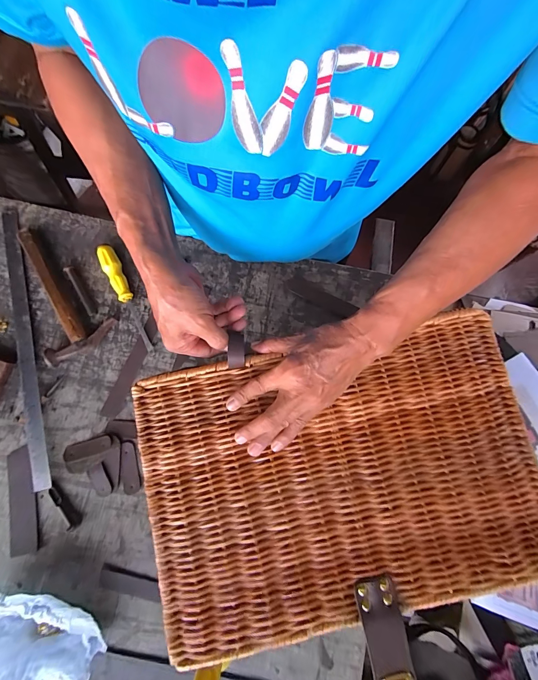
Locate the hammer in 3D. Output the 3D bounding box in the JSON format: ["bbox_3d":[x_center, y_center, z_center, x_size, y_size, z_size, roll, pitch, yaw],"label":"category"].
[{"bbox_3d":[-0.339,-0.090,0.531,0.104,0.031,0.240,-22,80,-5],"label":"hammer"}]

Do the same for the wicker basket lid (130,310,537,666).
[{"bbox_3d":[0.081,0.141,0.345,0.409,0.011,0.272,-11,79,-3],"label":"wicker basket lid"}]

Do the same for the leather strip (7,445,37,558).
[{"bbox_3d":[-0.369,0.239,0.477,0.041,0.010,0.147,-11,79,-3],"label":"leather strip"}]

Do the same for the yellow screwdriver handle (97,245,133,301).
[{"bbox_3d":[-0.256,-0.111,0.541,0.028,0.031,0.096,-28,81,-6],"label":"yellow screwdriver handle"}]

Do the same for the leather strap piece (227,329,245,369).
[{"bbox_3d":[-0.036,0.012,0.358,0.018,0.008,0.040,2,87,0],"label":"leather strap piece"}]

